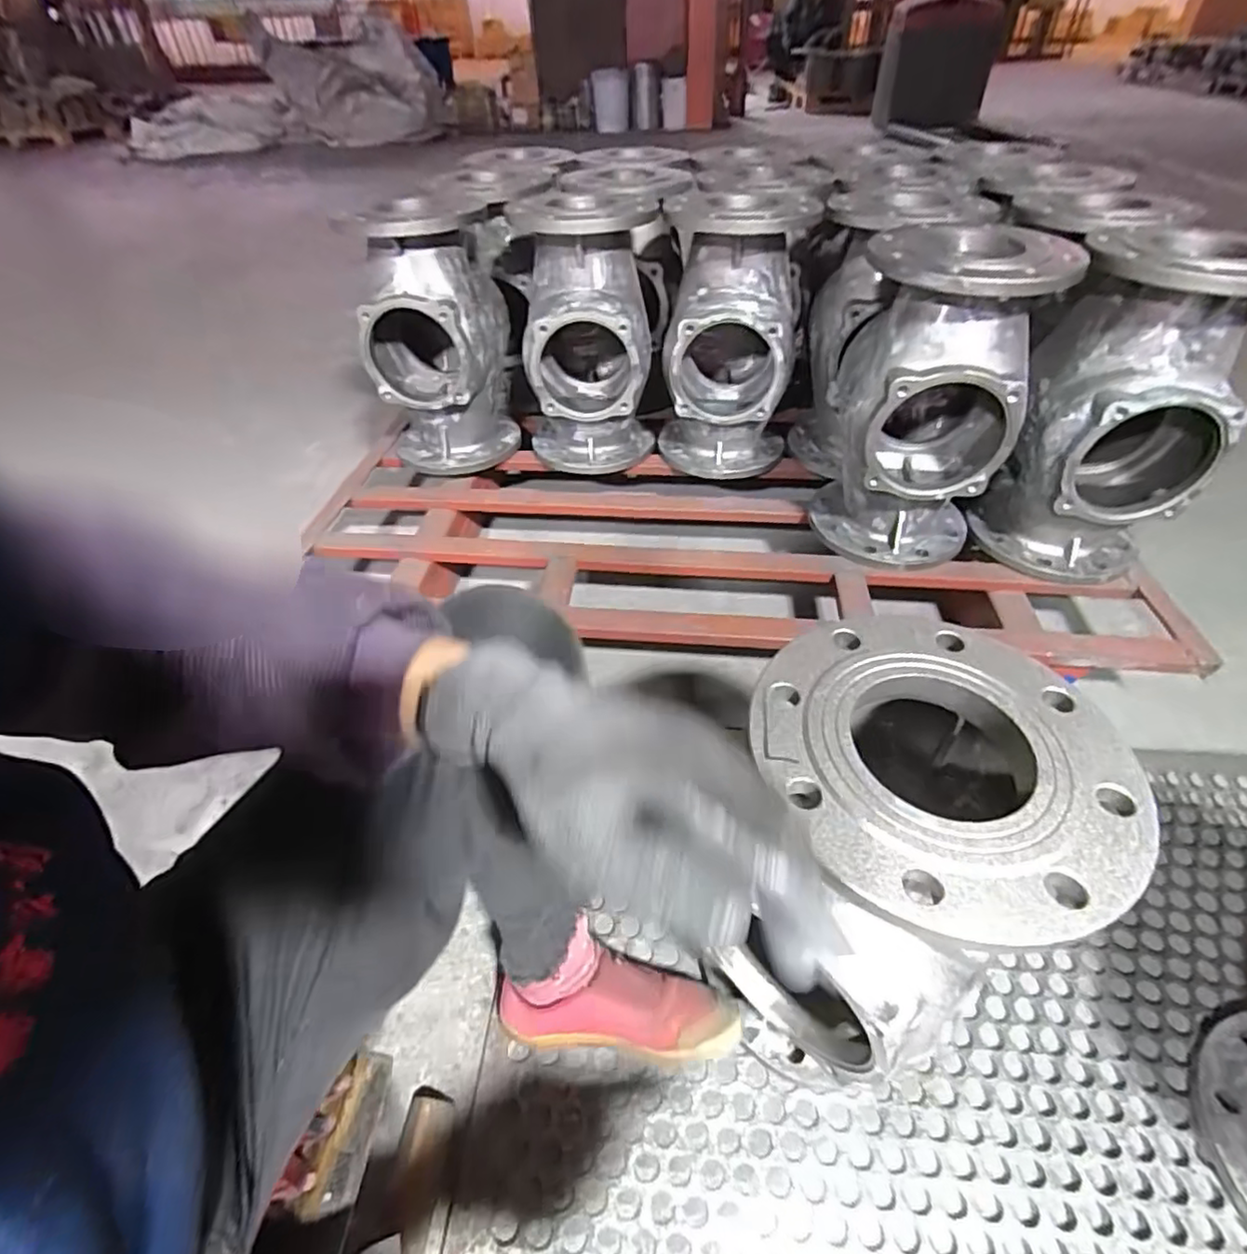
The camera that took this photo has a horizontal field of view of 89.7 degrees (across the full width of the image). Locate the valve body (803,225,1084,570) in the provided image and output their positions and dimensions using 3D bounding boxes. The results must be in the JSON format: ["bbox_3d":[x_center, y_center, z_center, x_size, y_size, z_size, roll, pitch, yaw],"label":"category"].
[{"bbox_3d":[0.371,-0.291,0.797,0.209,0.354,0.253,12,46,15],"label":"valve body"}]

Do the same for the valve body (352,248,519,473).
[{"bbox_3d":[-0.294,-0.444,1.030,0.211,0.314,0.255,-8,44,-6],"label":"valve body"}]

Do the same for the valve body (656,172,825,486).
[{"bbox_3d":[0.171,-0.459,0.988,0.191,0.353,0.266,6,45,9],"label":"valve body"}]

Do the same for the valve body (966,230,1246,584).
[{"bbox_3d":[0.585,-0.254,0.758,0.226,0.355,0.213,25,50,25],"label":"valve body"}]

